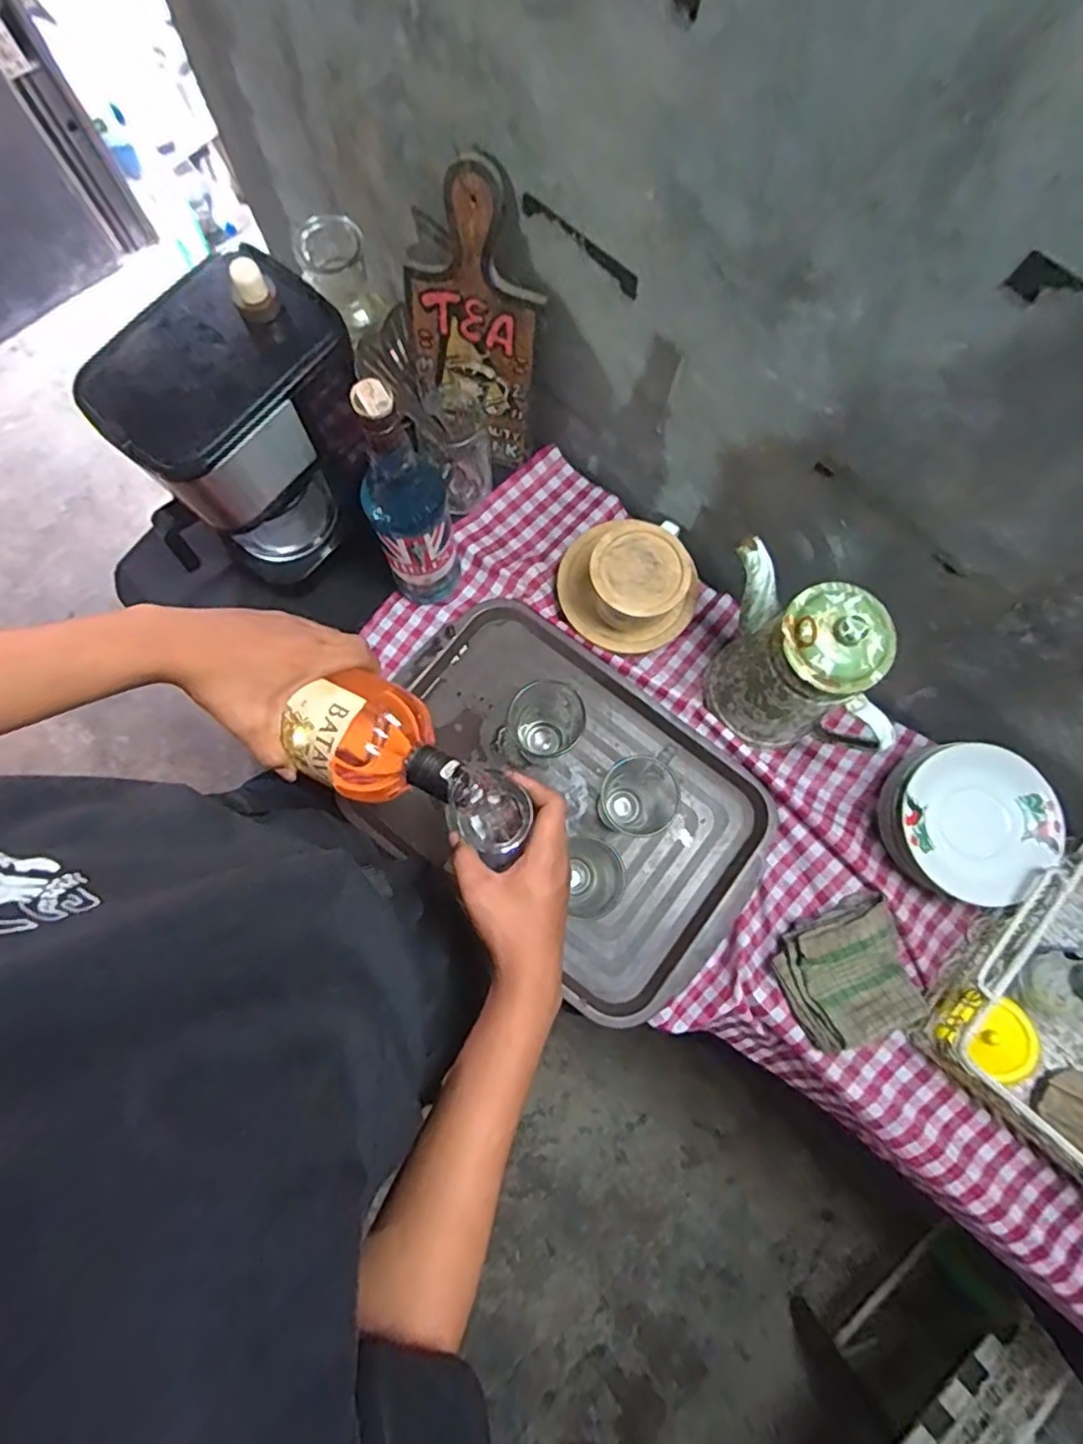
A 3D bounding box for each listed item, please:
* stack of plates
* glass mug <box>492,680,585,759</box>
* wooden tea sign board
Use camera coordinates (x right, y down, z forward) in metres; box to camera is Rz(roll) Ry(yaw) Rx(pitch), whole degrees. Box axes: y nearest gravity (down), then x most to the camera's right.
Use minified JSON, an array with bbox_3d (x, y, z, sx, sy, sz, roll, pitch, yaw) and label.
[{"bbox_3d":[0.409,0.098,0.622,0.148,0.072,0.150,-38,82,-9],"label":"stack of plates"},{"bbox_3d":[-0.003,0.006,0.664,0.078,0.102,0.087,38,81,6],"label":"glass mug"},{"bbox_3d":[-0.071,-0.391,0.633,0.130,0.272,0.012,16,61,0],"label":"wooden tea sign board"}]

